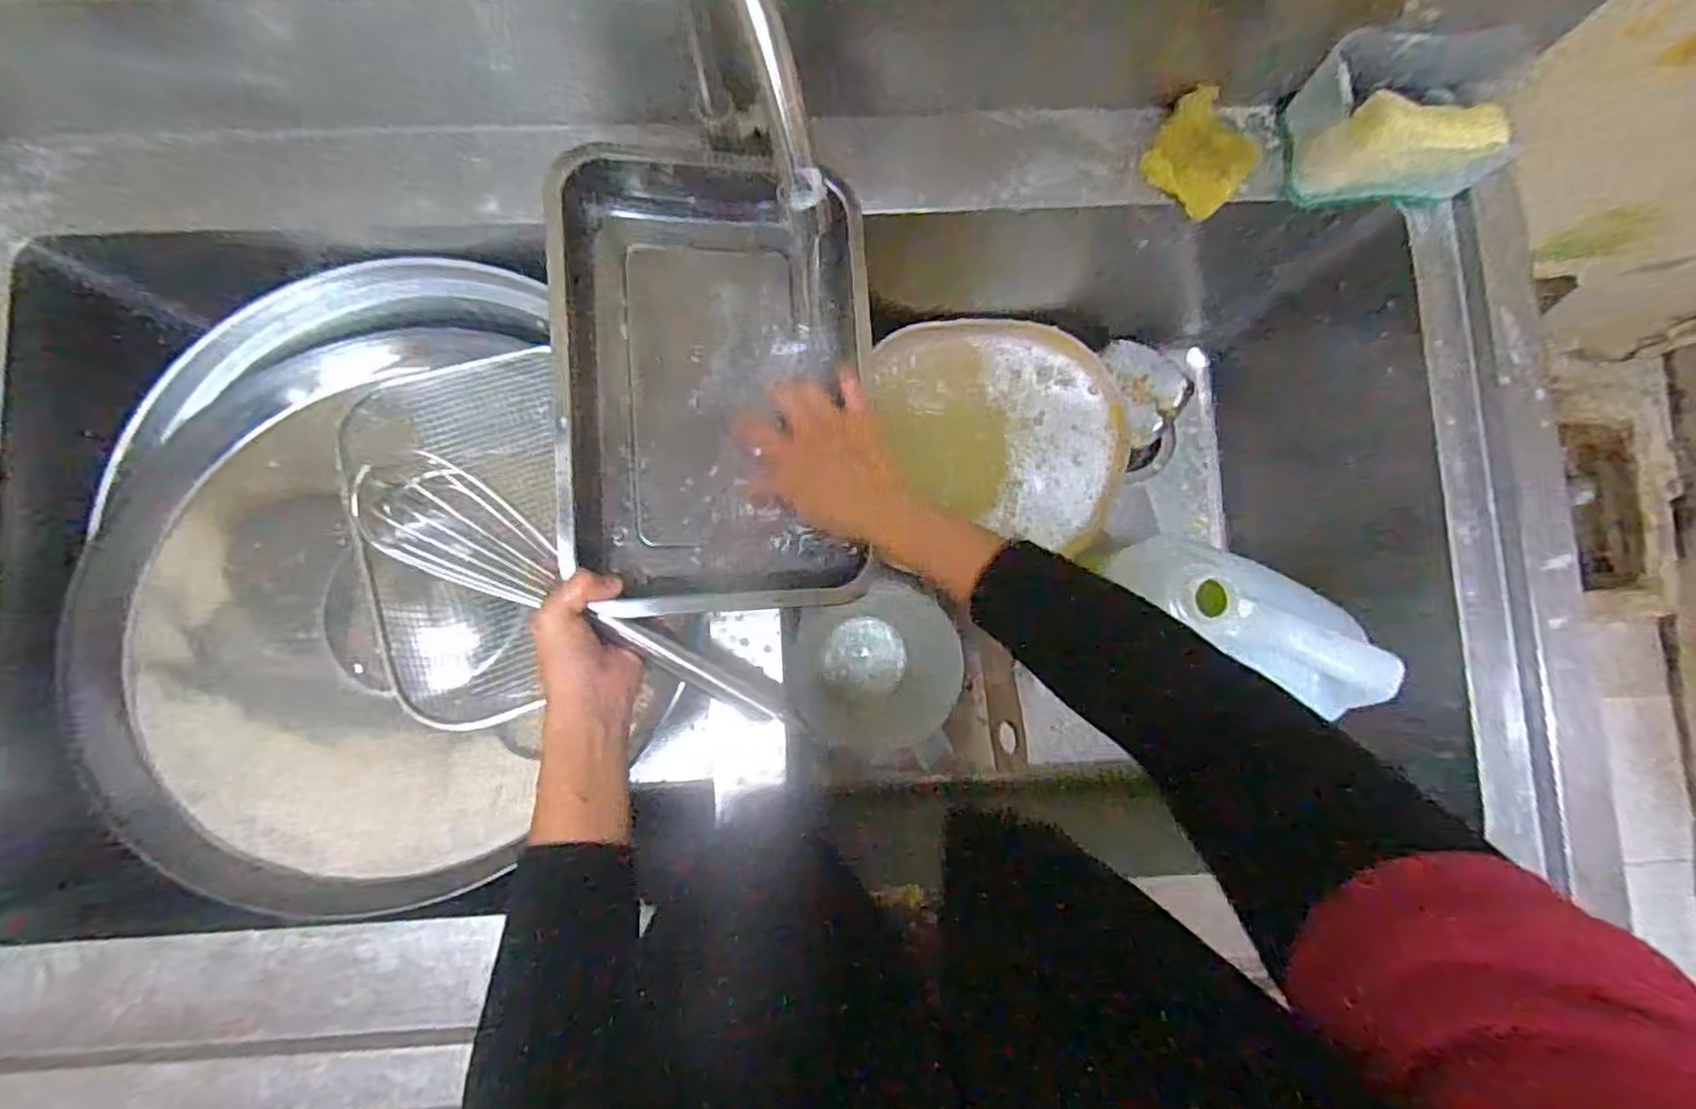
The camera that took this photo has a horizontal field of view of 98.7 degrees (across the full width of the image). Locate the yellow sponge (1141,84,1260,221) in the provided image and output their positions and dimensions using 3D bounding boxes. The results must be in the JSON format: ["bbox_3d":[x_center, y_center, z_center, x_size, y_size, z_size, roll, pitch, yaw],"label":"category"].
[{"bbox_3d":[0.269,-0.305,0.550,0.075,0.016,0.081,44,86,2],"label":"yellow sponge"}]

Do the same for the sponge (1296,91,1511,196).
[{"bbox_3d":[0.389,-0.285,0.505,0.105,0.067,0.032,-3,86,-2],"label":"sponge"}]

